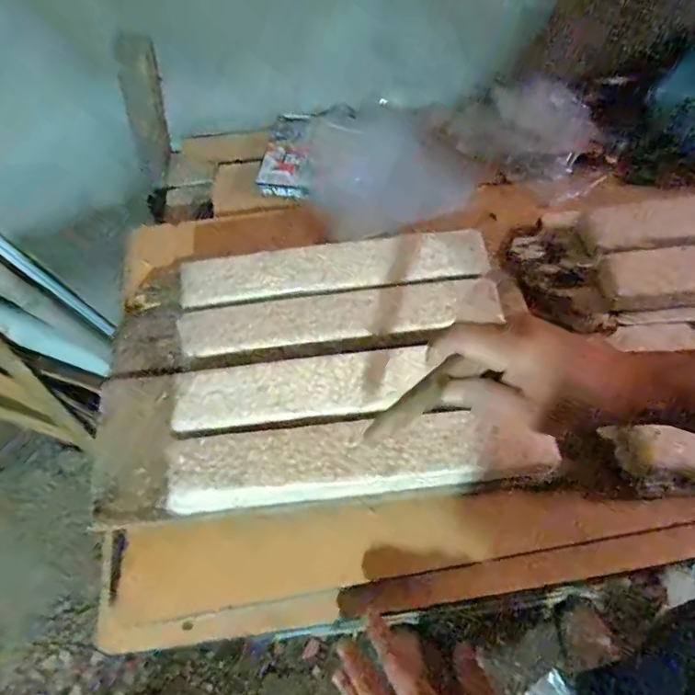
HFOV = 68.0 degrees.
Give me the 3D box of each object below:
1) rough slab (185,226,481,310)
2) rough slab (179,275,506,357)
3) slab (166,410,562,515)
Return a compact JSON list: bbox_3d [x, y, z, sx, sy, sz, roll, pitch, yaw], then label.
[{"bbox_3d":[-0.012,-0.097,0.631,0.366,0.023,0.069,-8,62,-2],"label":"rough slab"},{"bbox_3d":[-0.004,-0.036,0.590,0.361,0.020,0.073,-9,62,-3],"label":"rough slab"},{"bbox_3d":[0.013,0.108,0.503,0.361,0.036,0.076,-4,62,-1],"label":"slab"}]

